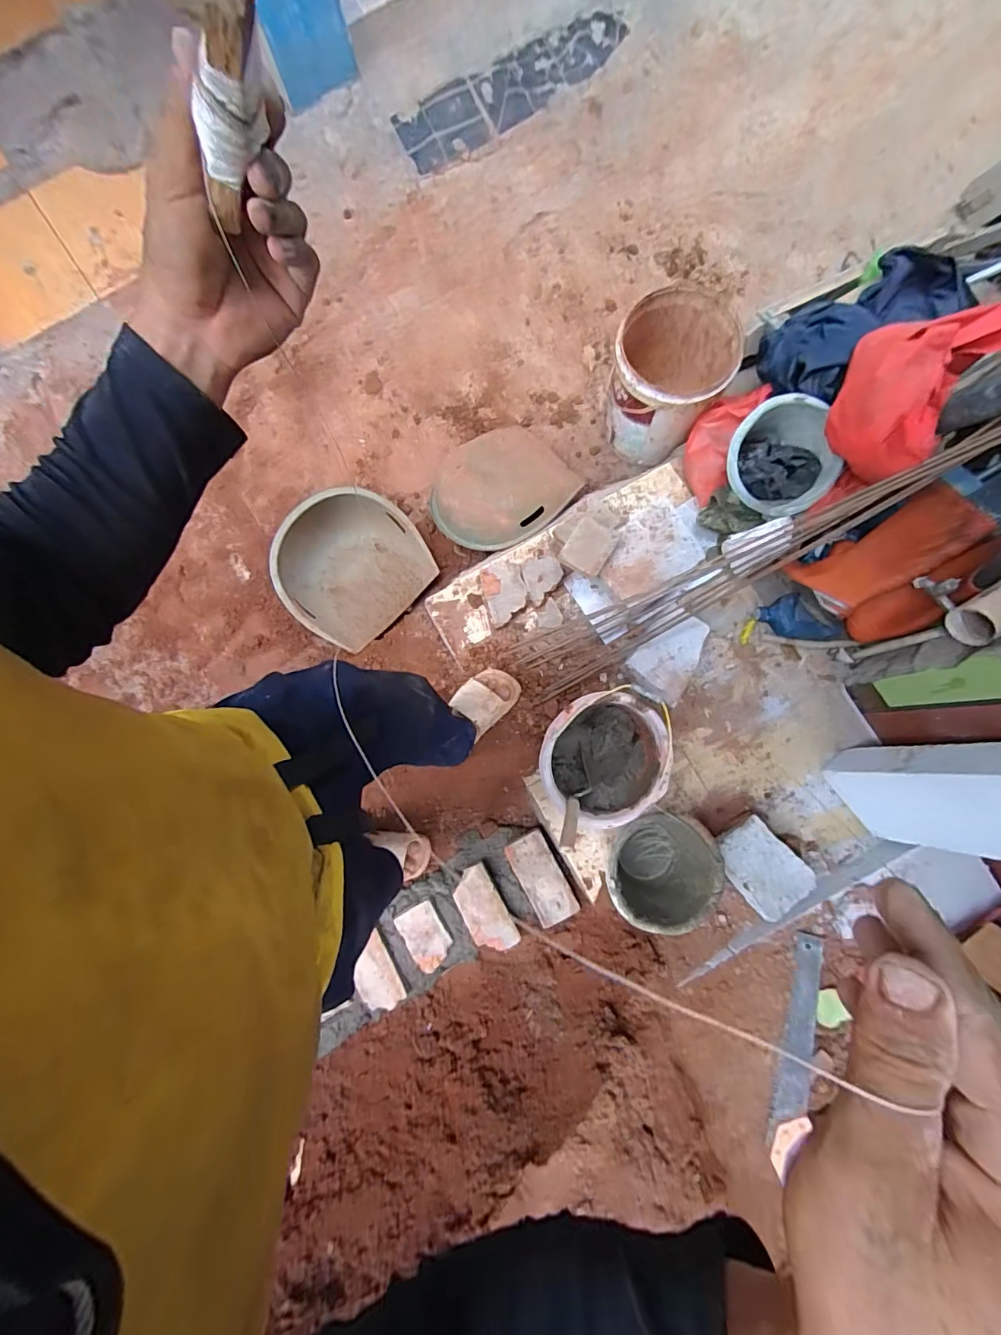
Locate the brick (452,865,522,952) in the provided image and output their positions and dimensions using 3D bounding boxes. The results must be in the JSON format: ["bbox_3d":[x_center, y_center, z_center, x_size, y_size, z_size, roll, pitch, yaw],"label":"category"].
[{"bbox_3d":[-0.043,0.621,1.273,0.104,0.061,0.215,-27,83,-1],"label":"brick"}]

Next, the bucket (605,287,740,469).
[{"bbox_3d":[0.468,-0.817,1.451,0.308,0.328,0.330,28,85,5],"label":"bucket"}]

